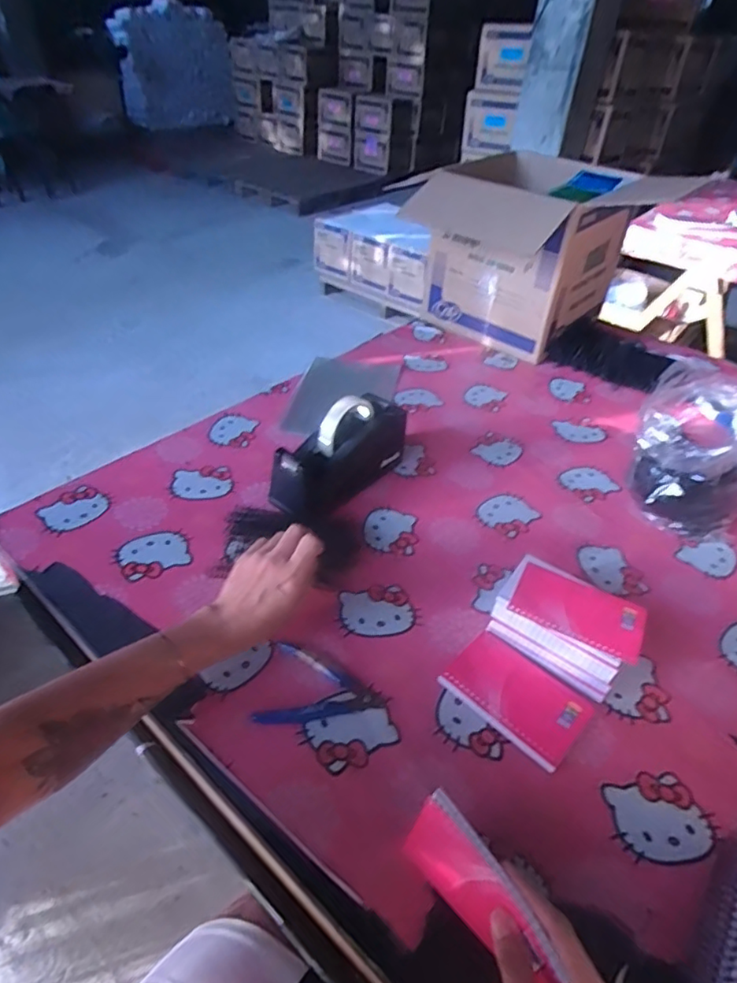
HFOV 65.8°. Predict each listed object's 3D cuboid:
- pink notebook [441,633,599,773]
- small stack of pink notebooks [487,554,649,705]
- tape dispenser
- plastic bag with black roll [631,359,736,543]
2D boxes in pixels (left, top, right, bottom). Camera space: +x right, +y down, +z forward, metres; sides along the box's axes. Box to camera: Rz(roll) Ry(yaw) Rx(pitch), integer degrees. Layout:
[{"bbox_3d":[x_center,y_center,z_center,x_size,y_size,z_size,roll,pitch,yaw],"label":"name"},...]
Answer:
[{"bbox_3d":[0.144,0.198,0.559,0.129,0.010,0.085,33,48,30],"label":"pink notebook"},{"bbox_3d":[0.207,0.140,0.599,0.139,0.056,0.096,28,46,25],"label":"small stack of pink notebooks"},{"bbox_3d":[-0.037,-0.052,0.756,0.070,0.118,0.212,30,47,27],"label":"tape dispenser"},{"bbox_3d":[0.419,-0.039,0.740,0.152,0.174,0.138,24,44,21],"label":"plastic bag with black roll"}]

